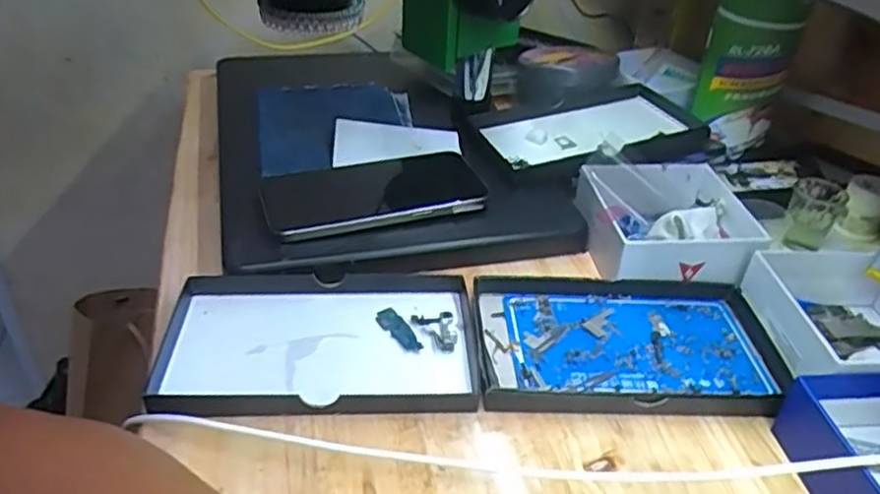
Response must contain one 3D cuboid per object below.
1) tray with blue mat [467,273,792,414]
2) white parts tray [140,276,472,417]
[{"bbox_3d":[0.113,0.057,0.414,0.178,0.018,0.108,2,35,-3],"label":"tray with blue mat"},{"bbox_3d":[-0.070,0.054,0.401,0.173,0.017,0.106,0,36,-6],"label":"white parts tray"}]

